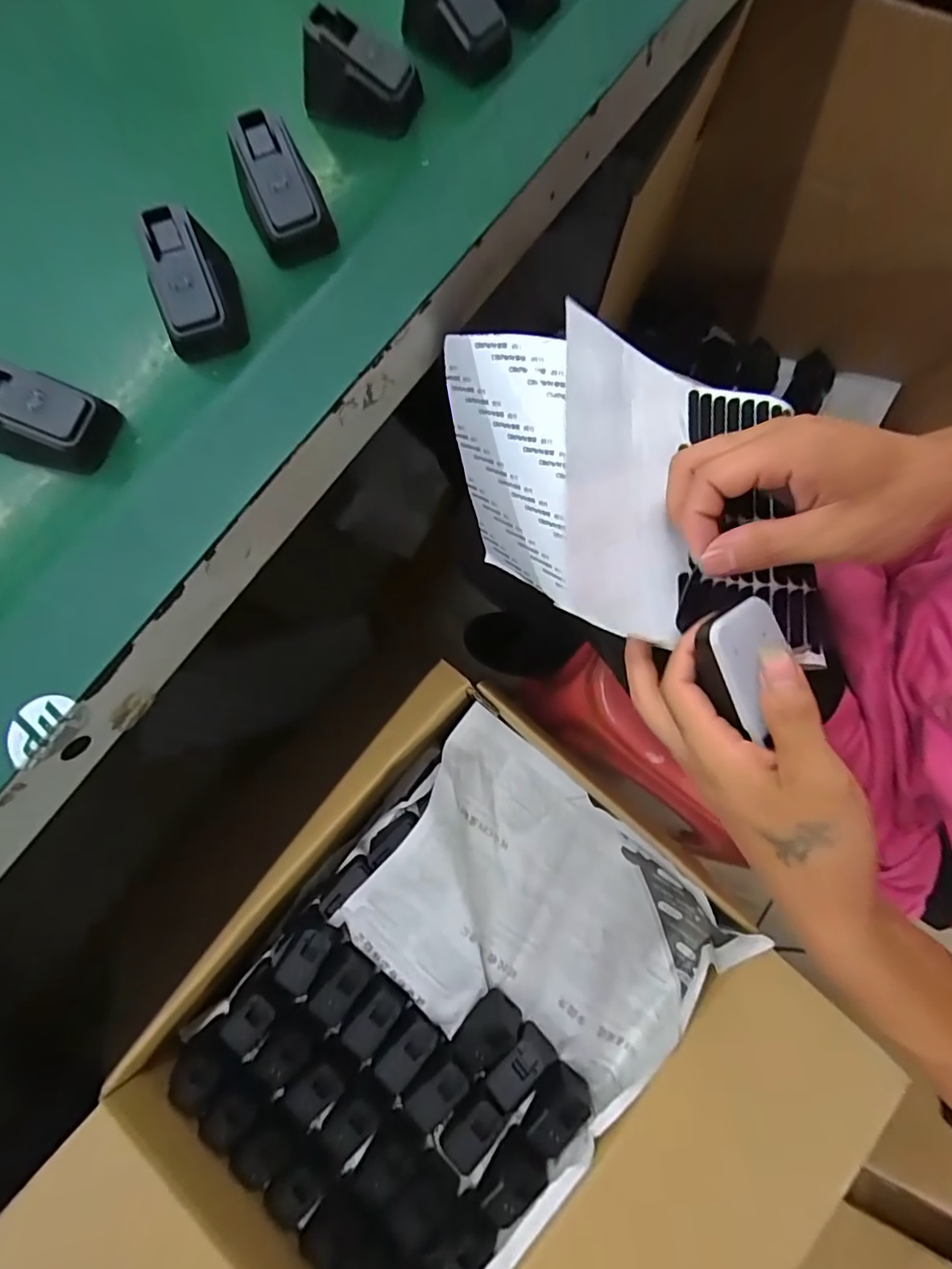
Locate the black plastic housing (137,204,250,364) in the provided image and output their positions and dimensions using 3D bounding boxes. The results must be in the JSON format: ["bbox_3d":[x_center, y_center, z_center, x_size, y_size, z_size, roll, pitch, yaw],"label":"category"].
[{"bbox_3d":[-0.158,-0.196,0.300,0.040,0.040,0.061,-14,78,-2],"label":"black plastic housing"}]

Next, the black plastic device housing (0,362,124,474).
[{"bbox_3d":[-0.232,-0.116,0.284,0.063,0.040,0.040,14,79,4],"label":"black plastic device housing"}]

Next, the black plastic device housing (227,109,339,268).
[{"bbox_3d":[-0.115,-0.261,0.318,0.044,0.041,0.061,-23,78,-3],"label":"black plastic device housing"}]

